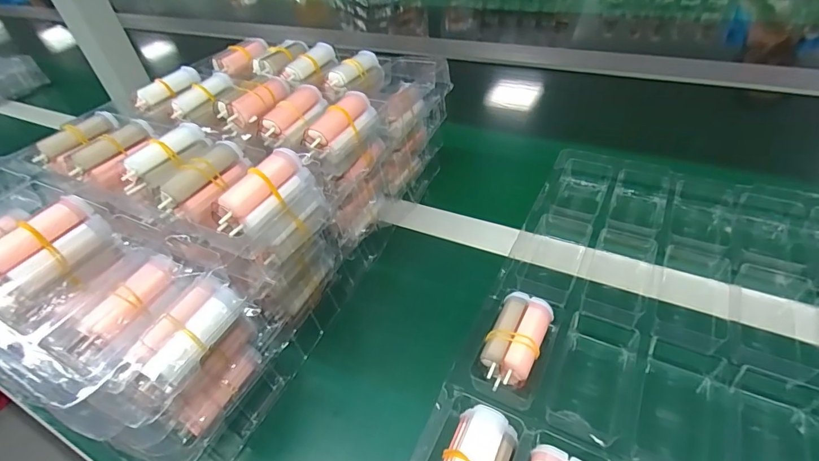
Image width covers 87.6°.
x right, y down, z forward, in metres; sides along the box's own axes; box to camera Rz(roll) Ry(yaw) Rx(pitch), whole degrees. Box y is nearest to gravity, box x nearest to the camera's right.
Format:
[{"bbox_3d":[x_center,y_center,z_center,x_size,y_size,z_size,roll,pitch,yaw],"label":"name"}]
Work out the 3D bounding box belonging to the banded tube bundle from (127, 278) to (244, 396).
[{"bbox_3d":[-0.128,0.058,0.245,0.029,0.019,0.070,8,45,17],"label":"banded tube bundle"}]

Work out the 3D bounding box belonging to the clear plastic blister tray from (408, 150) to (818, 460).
[{"bbox_3d":[0.198,0.080,0.302,0.279,0.034,0.391,16,47,24],"label":"clear plastic blister tray"}]

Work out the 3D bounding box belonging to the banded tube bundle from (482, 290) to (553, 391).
[{"bbox_3d":[0.077,0.082,0.313,0.036,0.029,0.066,18,48,26],"label":"banded tube bundle"}]

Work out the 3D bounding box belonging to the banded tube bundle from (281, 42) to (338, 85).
[{"bbox_3d":[-0.103,-0.175,0.449,0.019,0.023,0.070,22,50,29],"label":"banded tube bundle"}]

